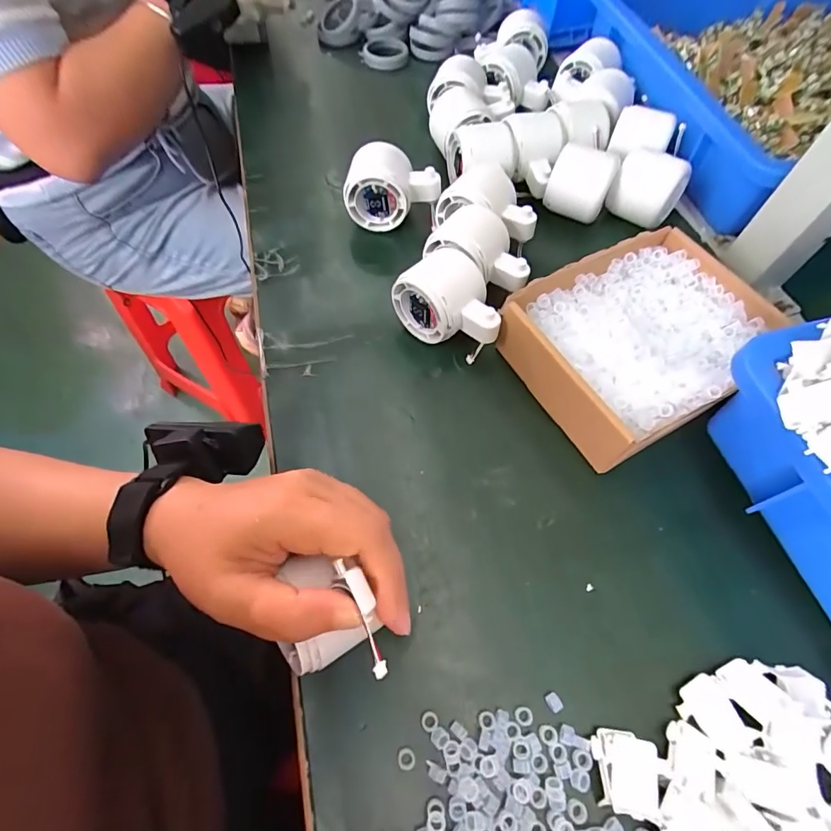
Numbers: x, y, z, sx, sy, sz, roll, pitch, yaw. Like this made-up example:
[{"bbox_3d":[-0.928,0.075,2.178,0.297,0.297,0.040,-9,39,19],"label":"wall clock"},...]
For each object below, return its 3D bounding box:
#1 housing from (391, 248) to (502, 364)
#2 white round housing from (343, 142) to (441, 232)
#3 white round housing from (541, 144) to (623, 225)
[{"bbox_3d":[0.029,-0.082,0.347,0.079,0.058,0.049,41,69,19],"label":"housing"},{"bbox_3d":[-0.022,-0.205,0.411,0.086,0.055,0.060,-3,62,-2],"label":"white round housing"},{"bbox_3d":[0.150,-0.212,0.413,0.052,0.047,0.052,19,63,9],"label":"white round housing"}]

